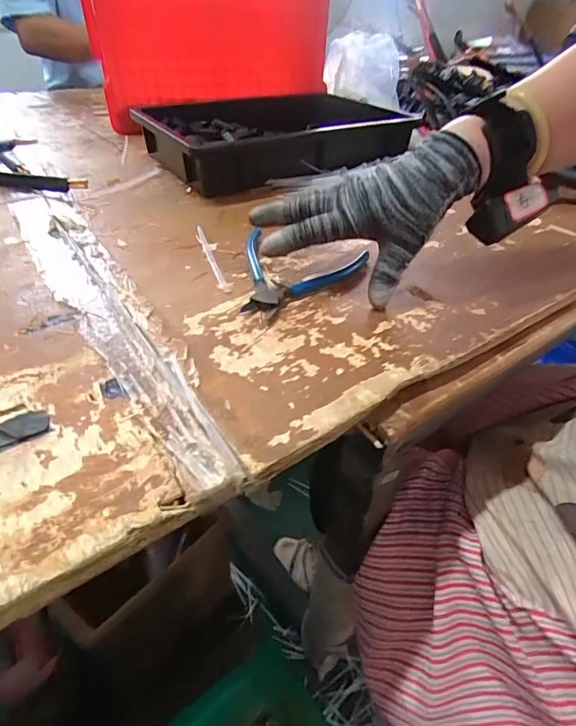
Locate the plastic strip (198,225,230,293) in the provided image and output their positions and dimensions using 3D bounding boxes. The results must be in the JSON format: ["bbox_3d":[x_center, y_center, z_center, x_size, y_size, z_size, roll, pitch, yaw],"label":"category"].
[{"bbox_3d":[-0.076,-0.105,0.417,0.008,0.004,0.136,-11,43,-16],"label":"plastic strip"}]

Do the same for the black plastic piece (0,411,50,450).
[{"bbox_3d":[-0.154,0.036,0.238,0.035,0.004,0.024,-18,45,-23],"label":"black plastic piece"}]

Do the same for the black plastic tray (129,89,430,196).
[{"bbox_3d":[-0.010,-0.343,0.648,0.376,0.071,0.230,-21,46,-26],"label":"black plastic tray"}]

